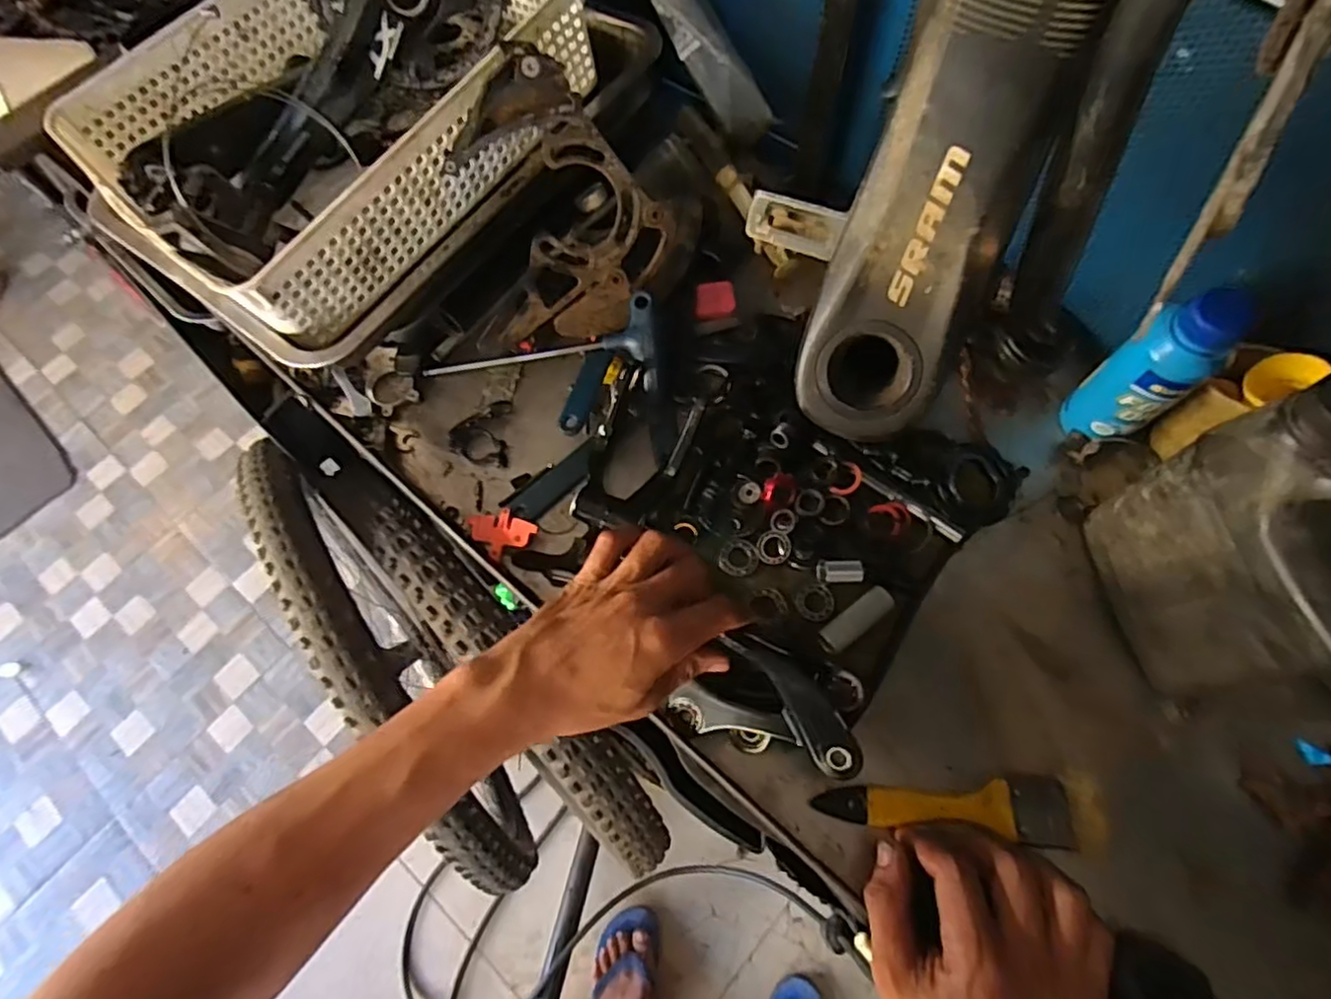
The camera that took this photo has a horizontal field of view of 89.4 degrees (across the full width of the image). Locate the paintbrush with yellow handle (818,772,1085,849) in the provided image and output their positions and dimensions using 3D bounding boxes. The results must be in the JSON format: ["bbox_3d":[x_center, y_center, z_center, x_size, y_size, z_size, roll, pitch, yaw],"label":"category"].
[{"bbox_3d":[0.167,0.181,0.406,0.142,0.016,0.038,5,70,5],"label":"paintbrush with yellow handle"}]

